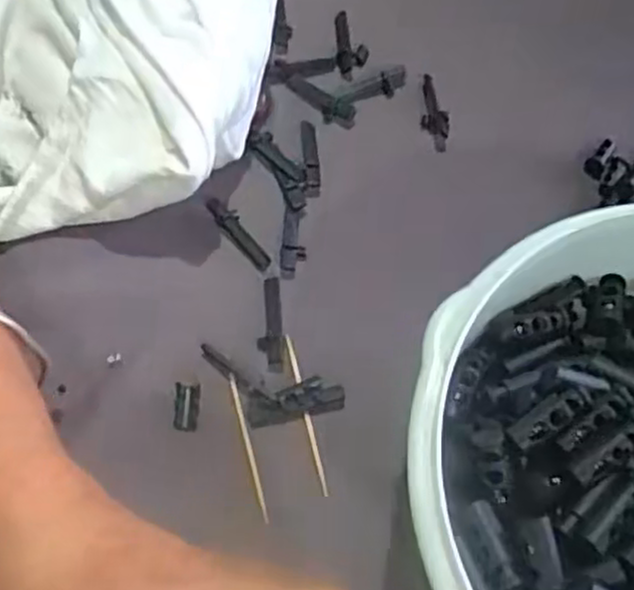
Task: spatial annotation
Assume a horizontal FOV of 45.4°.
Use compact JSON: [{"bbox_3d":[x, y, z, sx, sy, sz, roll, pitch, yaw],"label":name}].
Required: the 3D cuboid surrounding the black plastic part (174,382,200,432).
[{"bbox_3d":[-0.048,0.041,0.276,0.009,0.005,0.016,4,65,-1],"label":"black plastic part"}]

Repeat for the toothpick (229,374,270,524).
[{"bbox_3d":[-0.025,0.055,0.274,0.004,0.004,0.053,-14,79,-6],"label":"toothpick"}]

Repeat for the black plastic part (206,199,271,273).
[{"bbox_3d":[-0.032,-0.024,0.306,0.009,0.005,0.037,-33,71,-16],"label":"black plastic part"}]

